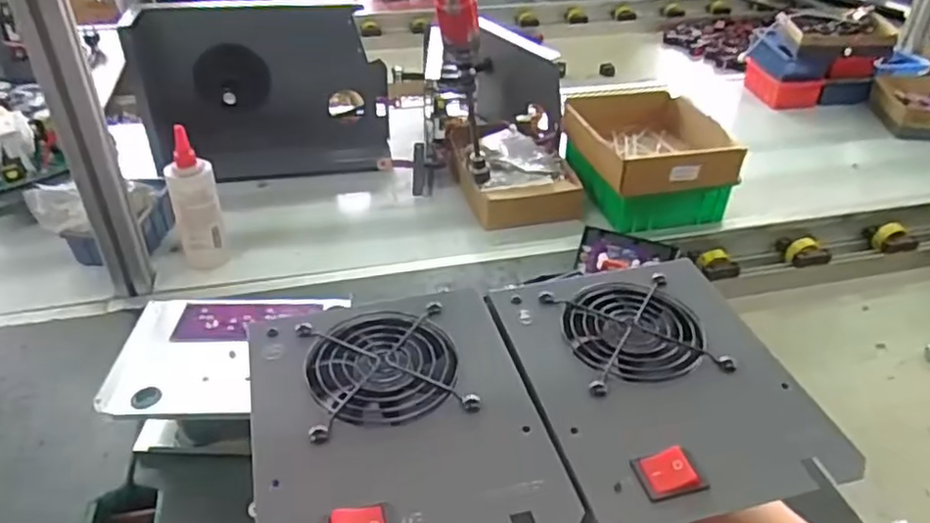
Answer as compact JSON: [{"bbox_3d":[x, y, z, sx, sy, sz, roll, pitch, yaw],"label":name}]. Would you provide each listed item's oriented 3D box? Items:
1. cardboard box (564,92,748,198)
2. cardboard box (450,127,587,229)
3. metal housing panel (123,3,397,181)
[{"bbox_3d":[0.254,-0.170,0.944,0.187,0.060,0.231,-8,37,-12],"label":"cardboard box"},{"bbox_3d":[0.069,-0.140,0.990,0.158,0.065,0.218,-6,37,-9],"label":"cardboard box"},{"bbox_3d":[-0.292,-0.246,1.006,0.344,0.249,0.045,-9,23,-19],"label":"metal housing panel"}]

